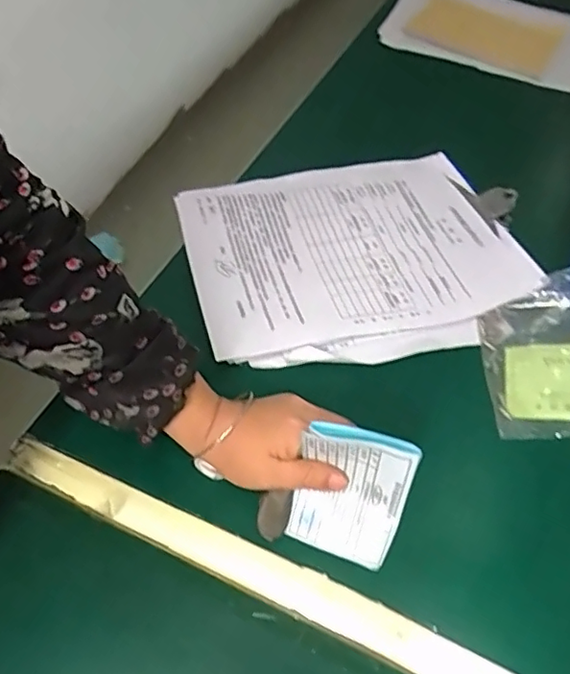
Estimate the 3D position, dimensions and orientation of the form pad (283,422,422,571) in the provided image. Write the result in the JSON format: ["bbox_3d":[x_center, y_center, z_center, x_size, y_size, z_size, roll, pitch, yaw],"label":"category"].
[{"bbox_3d":[0.041,0.104,0.373,0.071,0.105,0.021,13,31,2],"label":"form pad"}]

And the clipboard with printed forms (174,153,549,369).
[{"bbox_3d":[0.069,-0.089,0.560,0.315,0.022,0.253,-11,55,-12],"label":"clipboard with printed forms"}]

